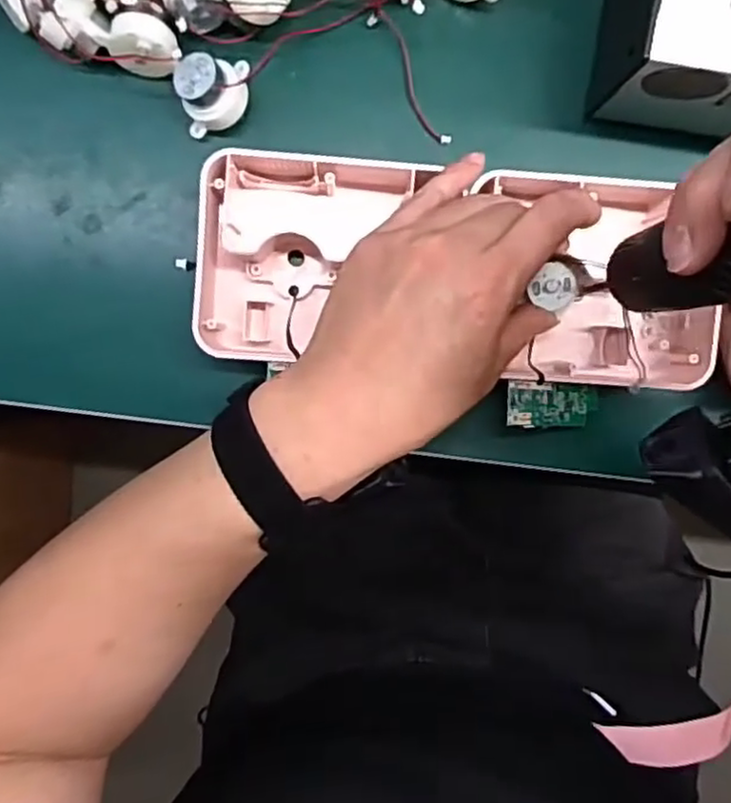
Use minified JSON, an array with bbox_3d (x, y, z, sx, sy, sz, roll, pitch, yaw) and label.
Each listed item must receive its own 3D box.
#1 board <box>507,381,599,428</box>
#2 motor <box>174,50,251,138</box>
[{"bbox_3d":[0.098,0.002,0.356,0.067,0.008,0.022,1,95,-37],"label":"board"},{"bbox_3d":[-0.076,-0.155,0.350,0.033,0.029,0.032,-8,93,0],"label":"motor"}]

